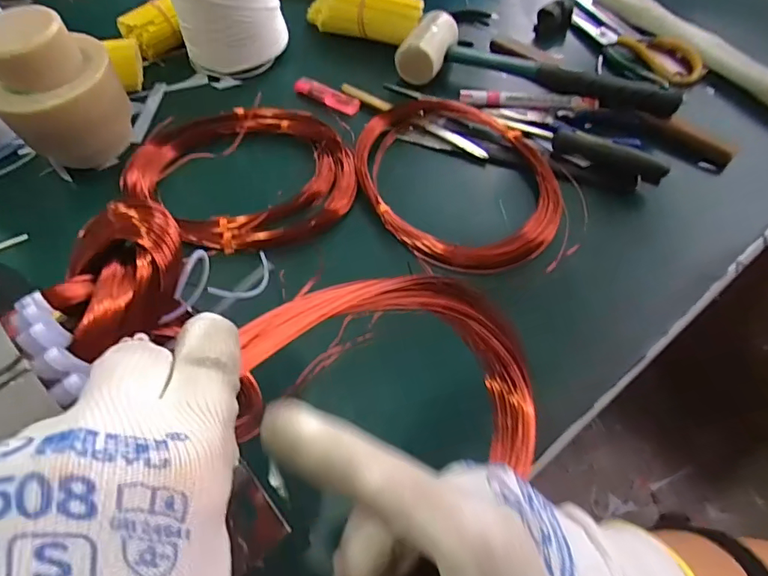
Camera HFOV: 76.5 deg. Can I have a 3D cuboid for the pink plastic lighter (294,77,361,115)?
[{"bbox_3d":[-0.063,-0.210,0.537,0.078,0.019,0.017,24,63,16],"label":"pink plastic lighter"}]

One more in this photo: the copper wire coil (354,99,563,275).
[{"bbox_3d":[0.063,-0.113,0.458,0.165,0.018,0.212,-20,60,-10],"label":"copper wire coil"}]

